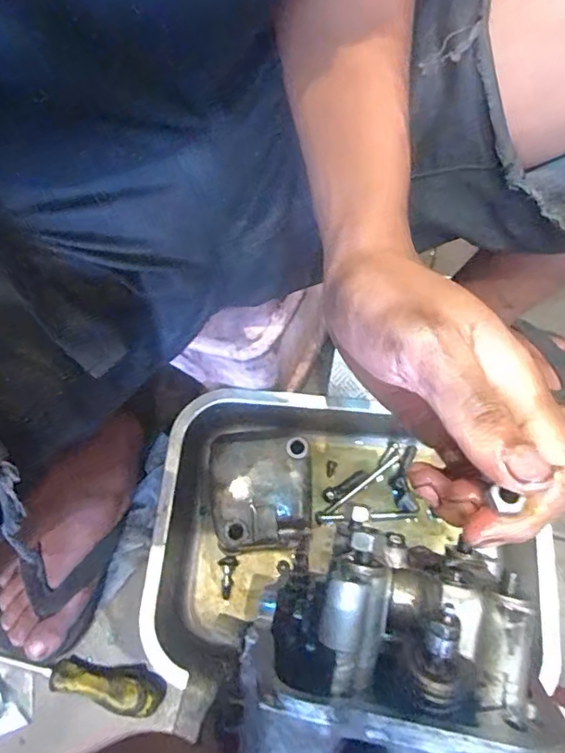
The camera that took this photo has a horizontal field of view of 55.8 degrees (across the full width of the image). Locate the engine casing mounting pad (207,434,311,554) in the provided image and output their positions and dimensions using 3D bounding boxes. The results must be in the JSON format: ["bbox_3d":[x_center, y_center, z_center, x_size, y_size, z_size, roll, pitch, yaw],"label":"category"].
[{"bbox_3d":[-0.020,0.114,0.543,0.101,0.059,0.116,-5,71,0],"label":"engine casing mounting pad"}]

